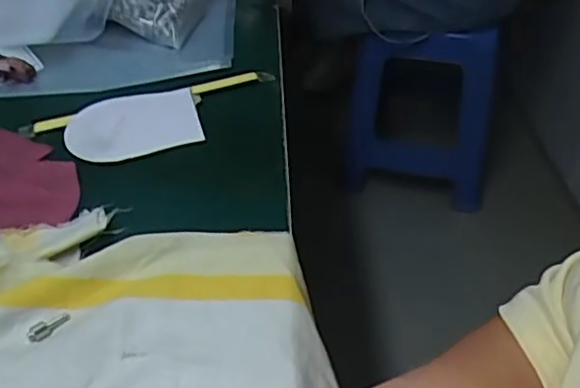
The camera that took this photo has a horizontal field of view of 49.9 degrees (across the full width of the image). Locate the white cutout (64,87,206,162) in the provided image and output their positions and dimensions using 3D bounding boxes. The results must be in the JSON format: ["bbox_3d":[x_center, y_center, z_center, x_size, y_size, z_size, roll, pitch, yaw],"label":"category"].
[{"bbox_3d":[-0.118,-0.053,0.469,0.096,0.004,0.072,-13,47,-10],"label":"white cutout"}]

